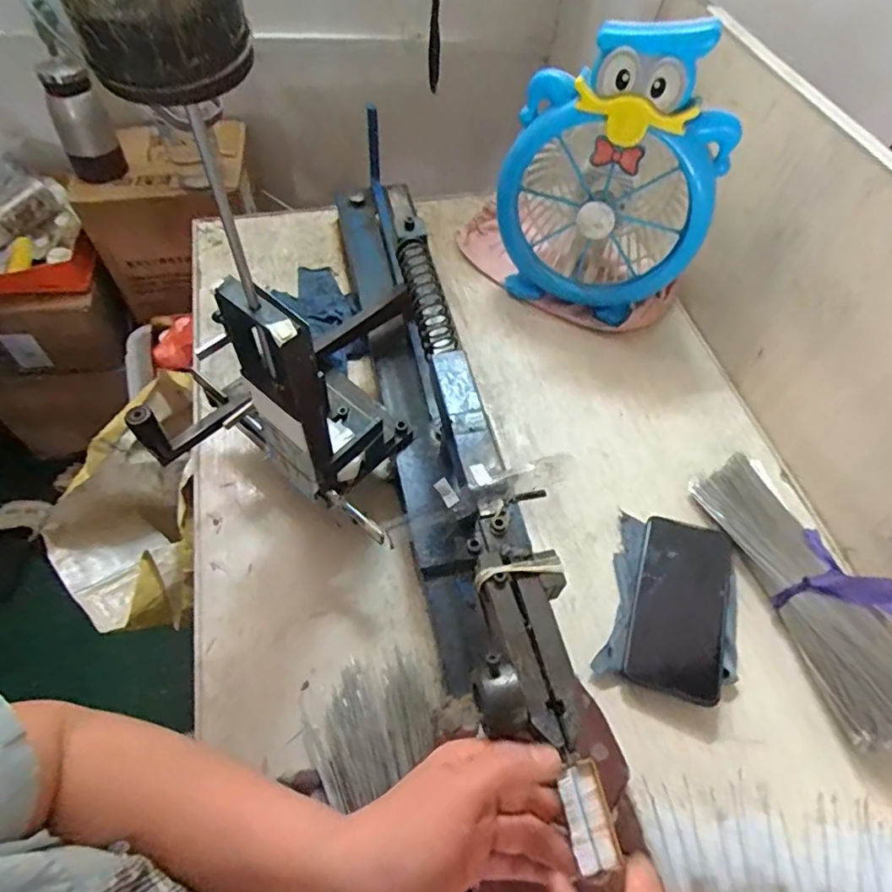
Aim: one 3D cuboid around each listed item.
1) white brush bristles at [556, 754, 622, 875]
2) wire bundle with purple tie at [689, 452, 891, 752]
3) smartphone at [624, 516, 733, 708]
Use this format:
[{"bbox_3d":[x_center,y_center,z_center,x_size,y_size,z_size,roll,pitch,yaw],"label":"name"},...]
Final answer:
[{"bbox_3d":[0.075,0.195,0.301,0.022,0.006,0.049,-4,55,-7],"label":"white brush bristles"},{"bbox_3d":[0.321,0.122,0.506,0.079,0.069,0.256,-14,60,-13],"label":"wire bundle with purple tie"},{"bbox_3d":[0.208,0.139,0.511,0.076,0.012,0.156,11,63,16],"label":"smartphone"}]

